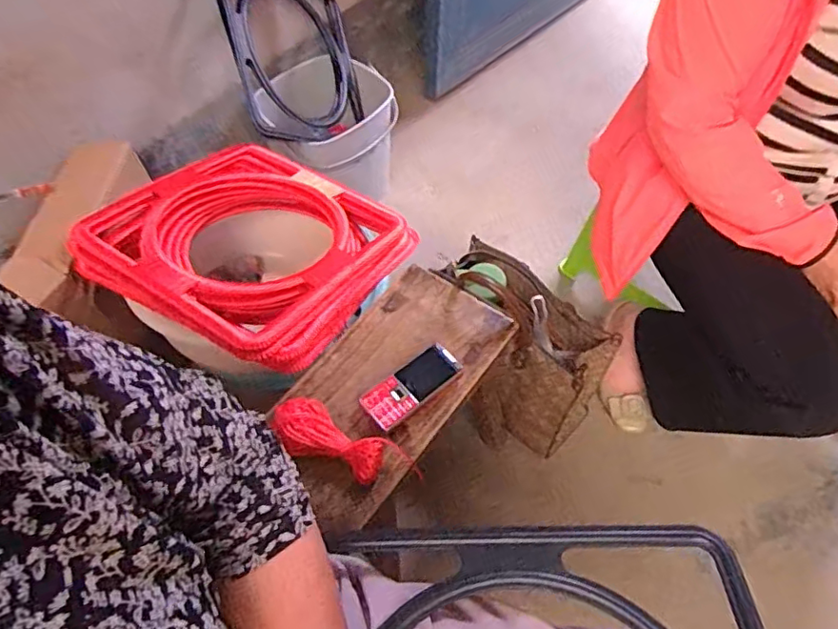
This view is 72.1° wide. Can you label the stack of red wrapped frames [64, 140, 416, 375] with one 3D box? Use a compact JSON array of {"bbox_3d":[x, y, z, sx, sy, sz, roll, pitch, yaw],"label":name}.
[{"bbox_3d":[-0.243,-0.095,0.844,0.371,0.097,0.363,25,47,13],"label":"stack of red wrapped frames"}]

